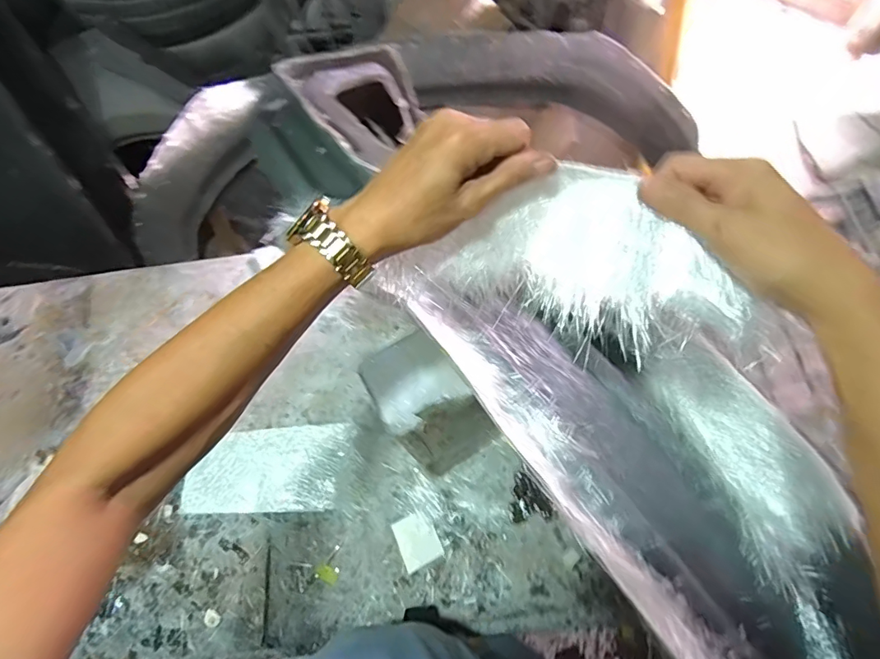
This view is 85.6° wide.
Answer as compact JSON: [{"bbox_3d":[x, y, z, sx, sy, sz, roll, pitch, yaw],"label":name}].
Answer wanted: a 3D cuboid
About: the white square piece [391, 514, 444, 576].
[{"bbox_3d":[-0.033,0.308,0.692,0.056,0.007,0.070,-24,70,-7],"label":"white square piece"}]

